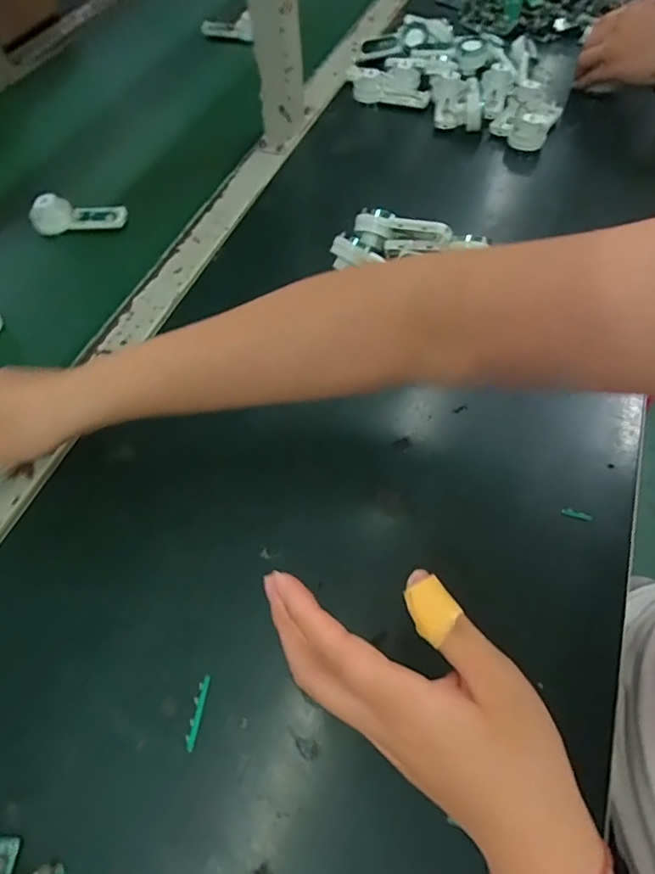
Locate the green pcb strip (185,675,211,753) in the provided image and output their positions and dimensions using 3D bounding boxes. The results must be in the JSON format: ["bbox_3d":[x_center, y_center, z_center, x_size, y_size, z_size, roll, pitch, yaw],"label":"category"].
[{"bbox_3d":[-0.075,0.158,0.288,0.006,0.004,0.038,7,59,3],"label":"green pcb strip"}]

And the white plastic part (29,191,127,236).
[{"bbox_3d":[-0.258,-0.232,0.518,0.096,0.031,0.034,-1,58,0],"label":"white plastic part"}]

